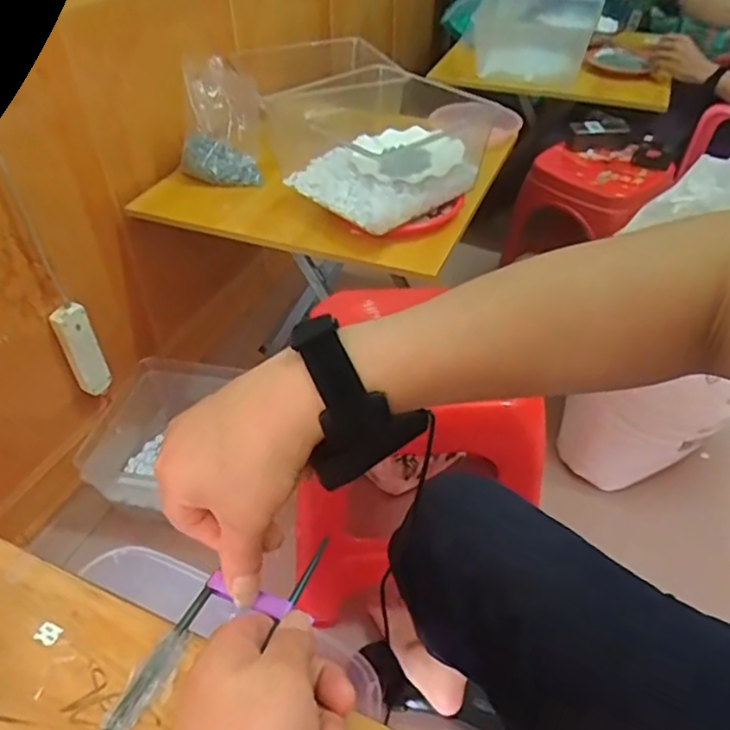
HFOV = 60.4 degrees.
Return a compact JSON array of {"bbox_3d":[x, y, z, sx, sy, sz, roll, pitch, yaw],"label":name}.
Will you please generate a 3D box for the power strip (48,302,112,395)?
[{"bbox_3d":[-0.520,-0.026,1.157,0.029,0.195,0.061,27,50,31],"label":"power strip"}]

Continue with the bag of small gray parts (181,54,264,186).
[{"bbox_3d":[-0.265,-0.449,1.166,0.163,0.210,0.034,11,19,8],"label":"bag of small gray parts"}]

